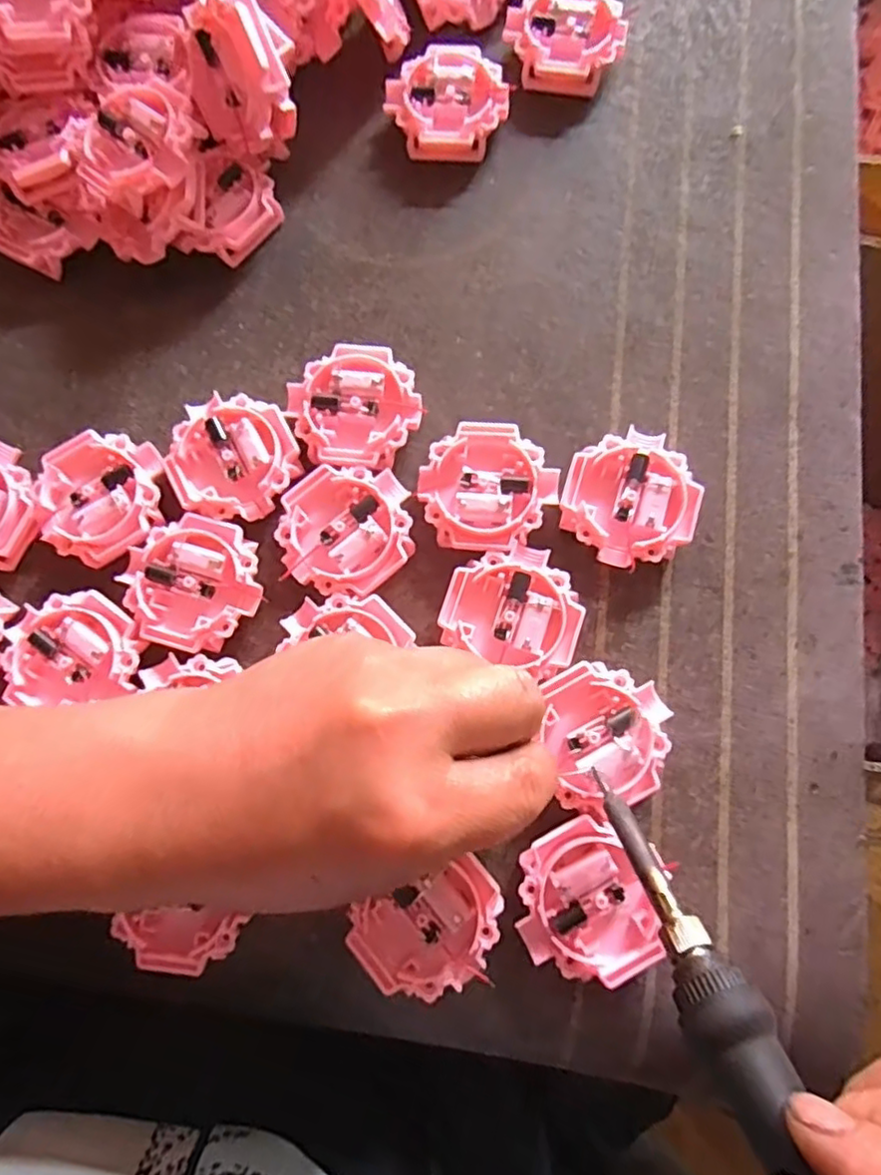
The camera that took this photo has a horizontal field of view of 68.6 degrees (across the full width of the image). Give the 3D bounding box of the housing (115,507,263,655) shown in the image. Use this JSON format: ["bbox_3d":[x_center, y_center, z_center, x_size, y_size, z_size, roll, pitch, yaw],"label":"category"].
[{"bbox_3d":[-0.099,-0.002,0.257,0.052,0.013,0.052,15,80,6],"label":"housing"}]

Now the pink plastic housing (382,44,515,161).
[{"bbox_3d":[0.003,-0.224,0.302,0.054,0.021,0.048,3,79,3],"label":"pink plastic housing"}]

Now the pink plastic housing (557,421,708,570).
[{"bbox_3d":[0.076,-0.035,0.260,0.051,0.013,0.053,18,80,6],"label":"pink plastic housing"}]

